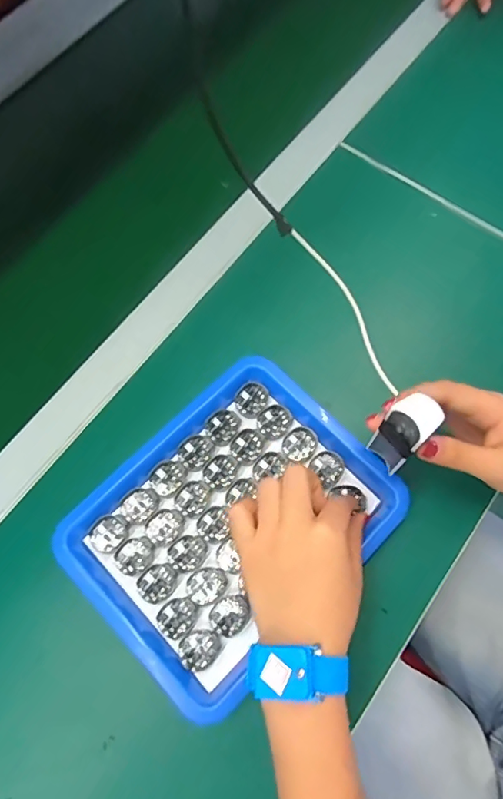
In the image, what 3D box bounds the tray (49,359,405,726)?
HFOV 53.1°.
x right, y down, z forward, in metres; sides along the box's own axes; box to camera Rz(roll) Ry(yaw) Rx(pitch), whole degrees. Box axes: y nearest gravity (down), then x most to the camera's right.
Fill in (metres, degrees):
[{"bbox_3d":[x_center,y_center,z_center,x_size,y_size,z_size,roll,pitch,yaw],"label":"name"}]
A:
[{"bbox_3d":[-0.017,0.087,0.378,0.214,0.026,0.178,-43,74,-12],"label":"tray"}]

